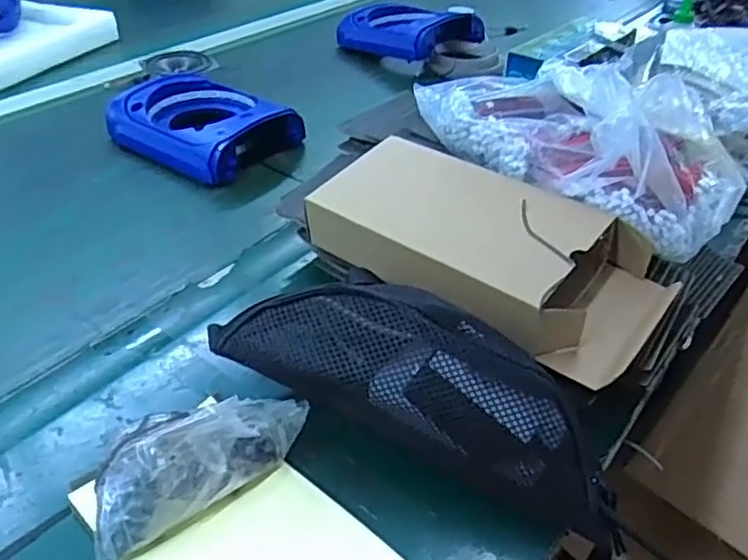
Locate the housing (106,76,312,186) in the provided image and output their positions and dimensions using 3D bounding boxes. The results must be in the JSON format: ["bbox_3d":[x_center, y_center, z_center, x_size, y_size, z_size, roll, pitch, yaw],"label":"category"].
[{"bbox_3d":[-0.232,-0.209,0.873,0.218,0.065,0.165,27,45,26],"label":"housing"}]

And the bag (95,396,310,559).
[{"bbox_3d":[-0.123,0.115,0.445,0.149,0.081,0.068,-23,46,-28],"label":"bag"}]

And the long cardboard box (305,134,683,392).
[{"bbox_3d":[0.093,-0.030,0.559,0.299,0.071,0.133,29,46,28],"label":"long cardboard box"}]

